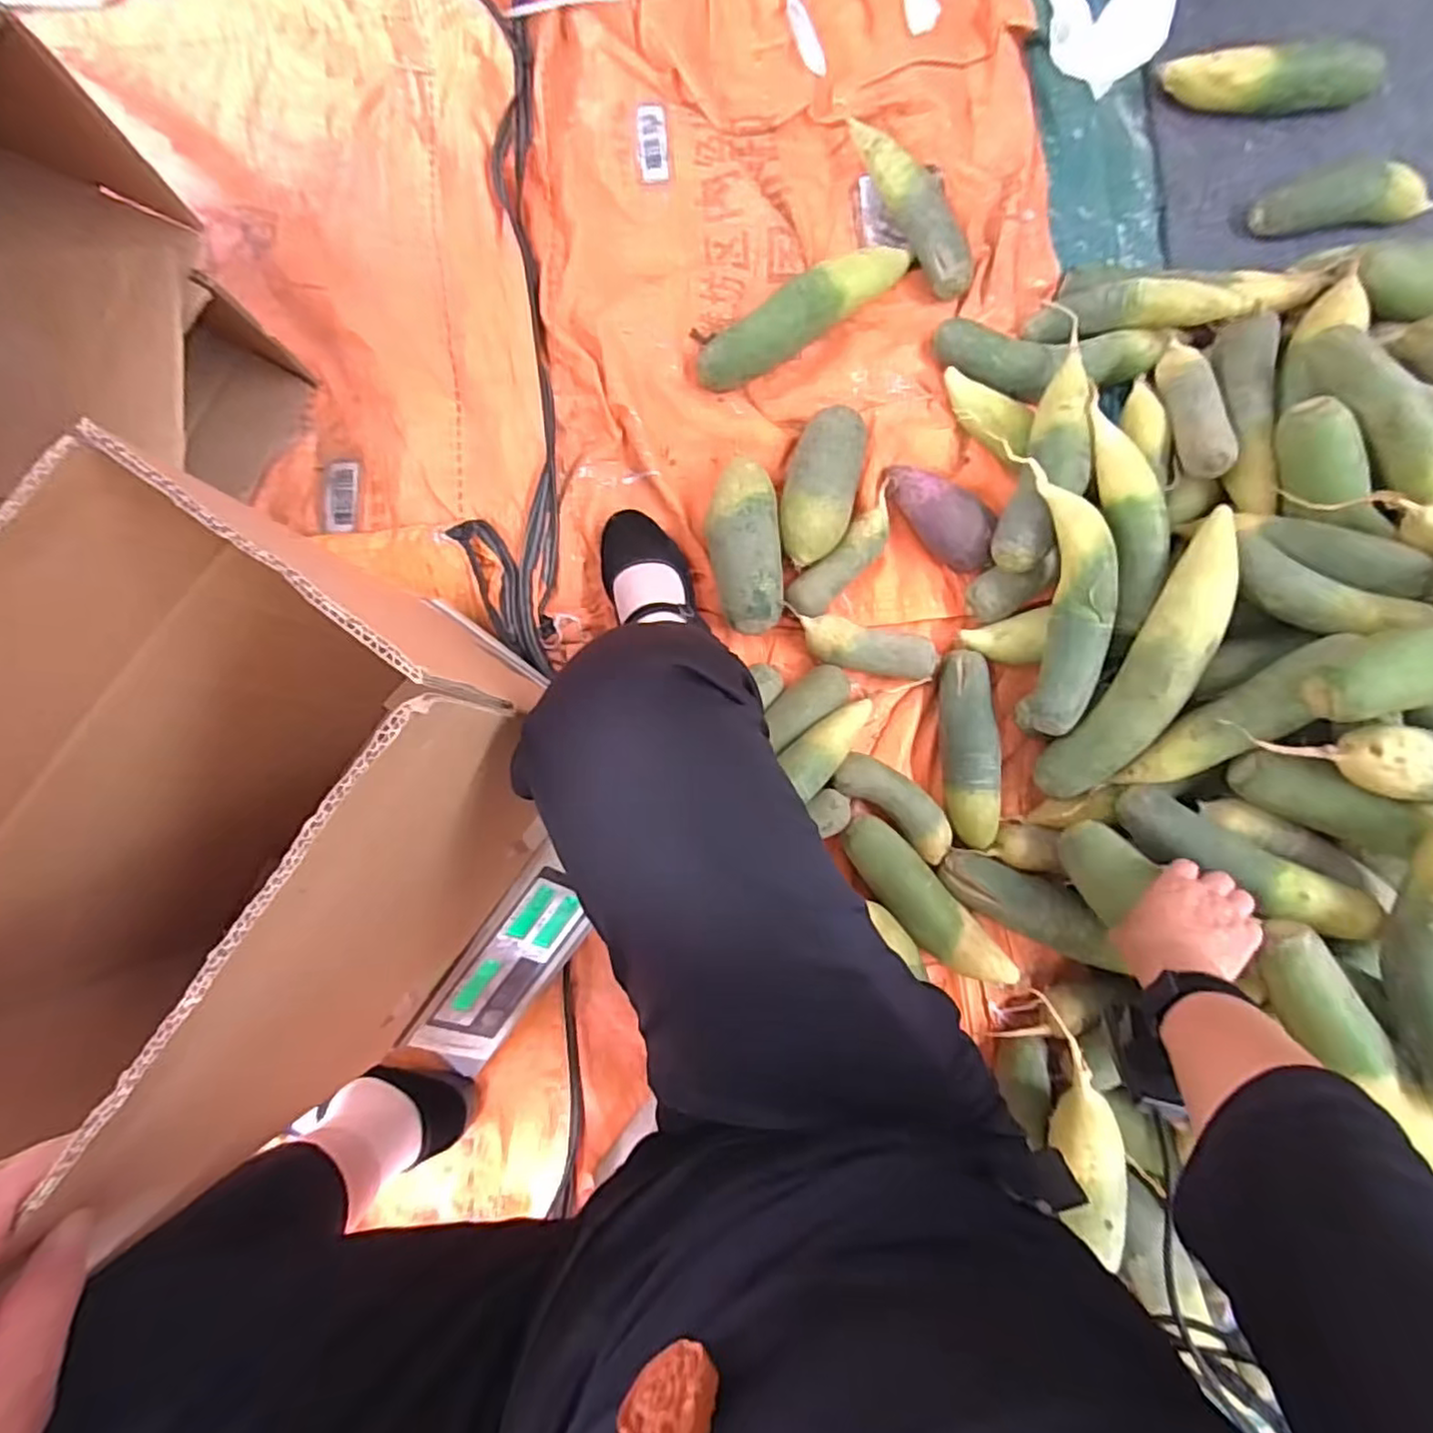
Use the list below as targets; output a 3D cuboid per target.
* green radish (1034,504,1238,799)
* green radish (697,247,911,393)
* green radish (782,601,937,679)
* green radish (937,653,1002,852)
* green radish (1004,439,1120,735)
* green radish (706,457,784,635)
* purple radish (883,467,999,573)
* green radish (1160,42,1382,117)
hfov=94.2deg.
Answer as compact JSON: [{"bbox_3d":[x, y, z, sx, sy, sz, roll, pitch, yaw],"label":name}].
[{"bbox_3d":[0.399,-0.044,0.608,0.065,0.057,0.291,27,104,2],"label":"green radish"},{"bbox_3d":[0.100,-0.433,0.715,0.267,0.053,0.062,-28,86,-3],"label":"green radish"},{"bbox_3d":[0.149,-0.070,0.689,0.158,0.046,0.047,11,85,0],"label":"green radish"},{"bbox_3d":[0.258,0.032,0.681,0.046,0.053,0.197,-1,85,-1],"label":"green radish"},{"bbox_3d":[0.331,-0.115,0.628,0.073,0.054,0.261,-2,97,-1],"label":"green radish"},{"bbox_3d":[0.028,-0.172,0.684,0.073,0.066,0.176,-6,85,-1],"label":"green radish"},{"bbox_3d":[0.233,-0.211,0.703,0.141,0.060,0.059,39,85,3],"label":"purple radish"},{"bbox_3d":[0.612,-0.700,0.734,0.230,0.059,0.053,-7,85,-2],"label":"green radish"}]

